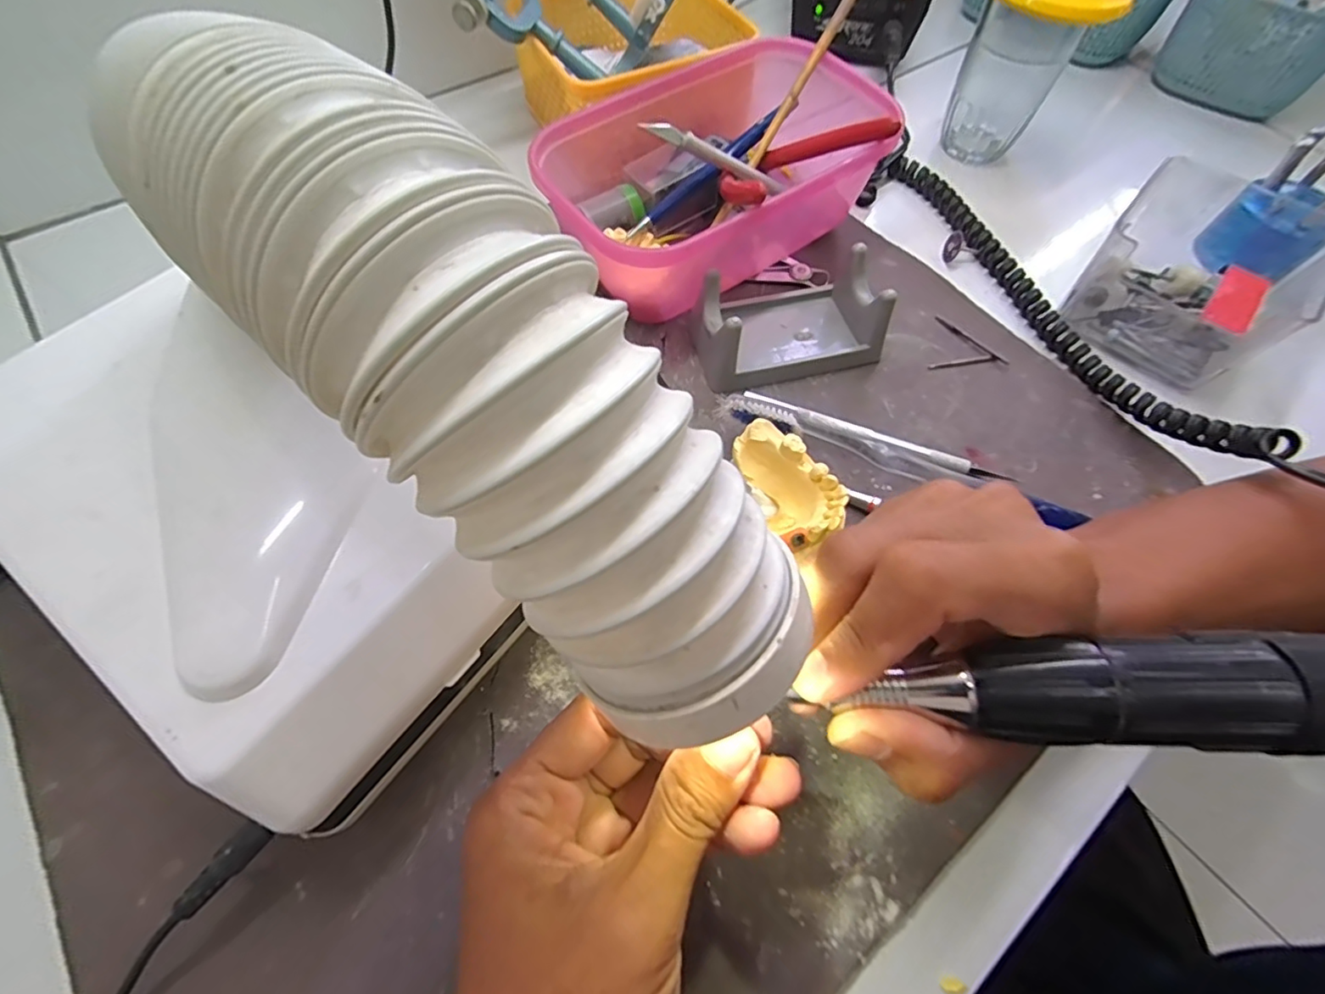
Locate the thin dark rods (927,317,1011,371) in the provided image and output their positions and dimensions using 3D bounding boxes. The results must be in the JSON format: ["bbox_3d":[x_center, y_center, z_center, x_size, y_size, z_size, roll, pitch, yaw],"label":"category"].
[{"bbox_3d":[0.170,-0.089,0.319,0.044,0.004,0.038,-1,62,-2],"label":"thin dark rods"}]

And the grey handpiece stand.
[{"bbox_3d":[0.067,-0.096,0.300,0.097,0.038,0.061,-14,63,-9],"label":"grey handpiece stand"}]

